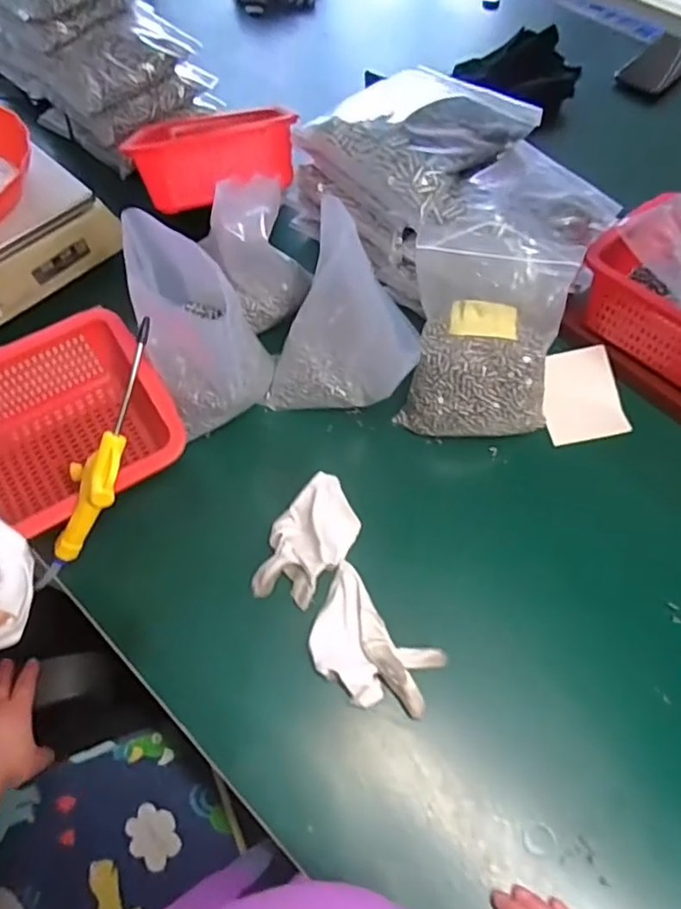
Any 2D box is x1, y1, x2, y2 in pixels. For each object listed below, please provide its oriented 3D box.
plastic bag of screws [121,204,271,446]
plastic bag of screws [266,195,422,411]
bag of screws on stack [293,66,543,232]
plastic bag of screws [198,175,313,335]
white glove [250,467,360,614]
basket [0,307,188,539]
[{"bbox_3d":[-0.149,-0.134,0.621,0.119,0.090,0.223,-25,105,-10],"label":"plastic bag of screws"},{"bbox_3d":[0.006,-0.132,0.625,0.161,0.184,0.120,13,65,8],"label":"plastic bag of screws"},{"bbox_3d":[0.077,-0.358,0.669,0.214,0.063,0.189,37,71,18],"label":"bag of screws on stack"},{"bbox_3d":[-0.084,-0.219,0.666,0.099,0.148,0.064,-36,68,-15],"label":"plastic bag of screws"},{"bbox_3d":[-0.032,0.083,0.598,0.073,0.033,0.133,31,69,16],"label":"white glove"},{"bbox_3d":[-0.280,-0.015,0.622,0.218,0.103,0.200,-33,67,-13],"label":"basket"}]

